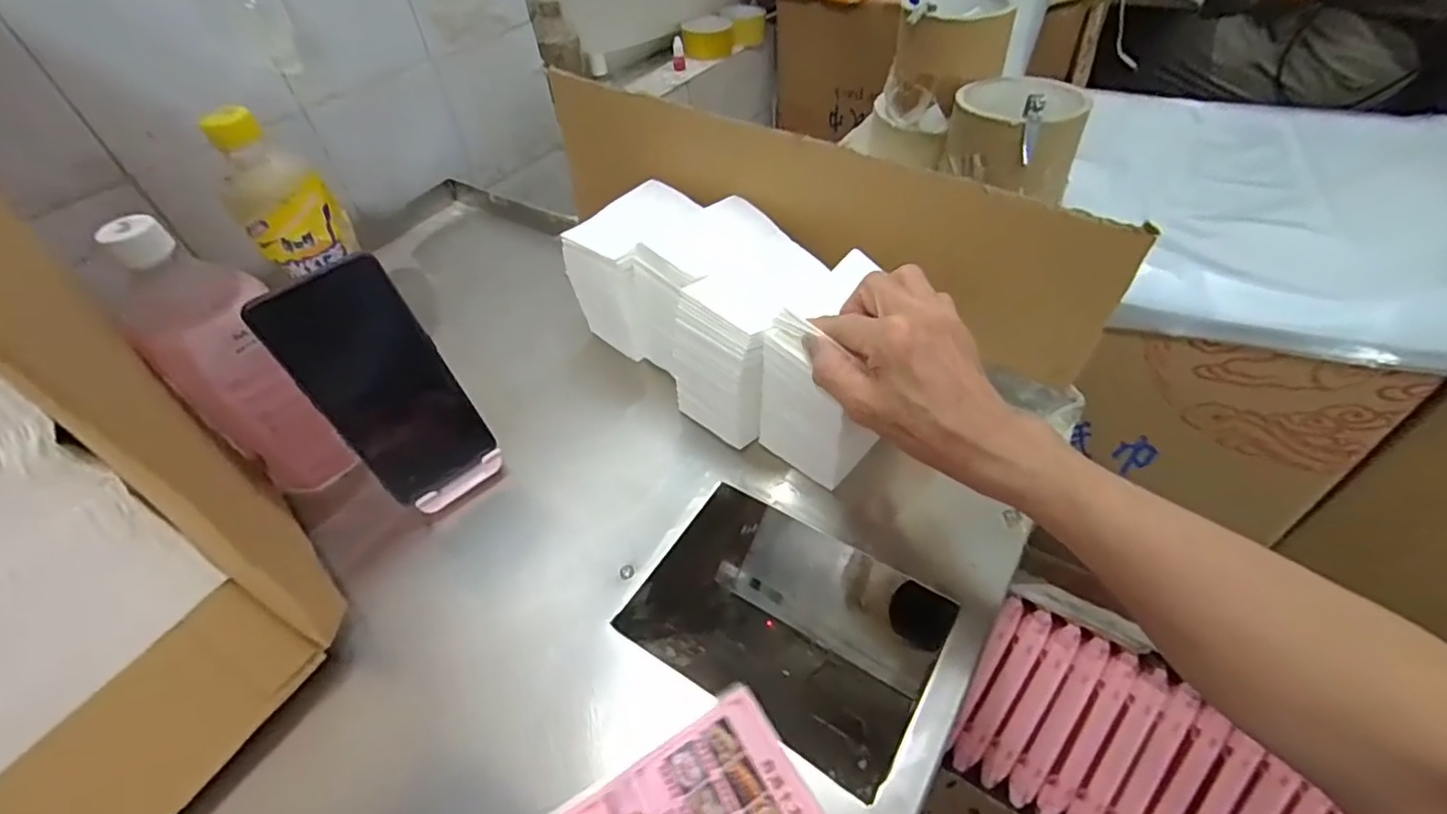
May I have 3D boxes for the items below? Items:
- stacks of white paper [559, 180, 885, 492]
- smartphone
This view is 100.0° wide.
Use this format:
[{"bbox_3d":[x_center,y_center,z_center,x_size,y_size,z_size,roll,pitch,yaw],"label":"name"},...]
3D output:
[{"bbox_3d":[0.007,-0.071,0.471,0.124,0.106,0.265,-35,54,-25],"label":"stacks of white paper"},{"bbox_3d":[-0.219,-0.012,0.400,0.006,0.165,0.076,24,53,41],"label":"smartphone"}]

